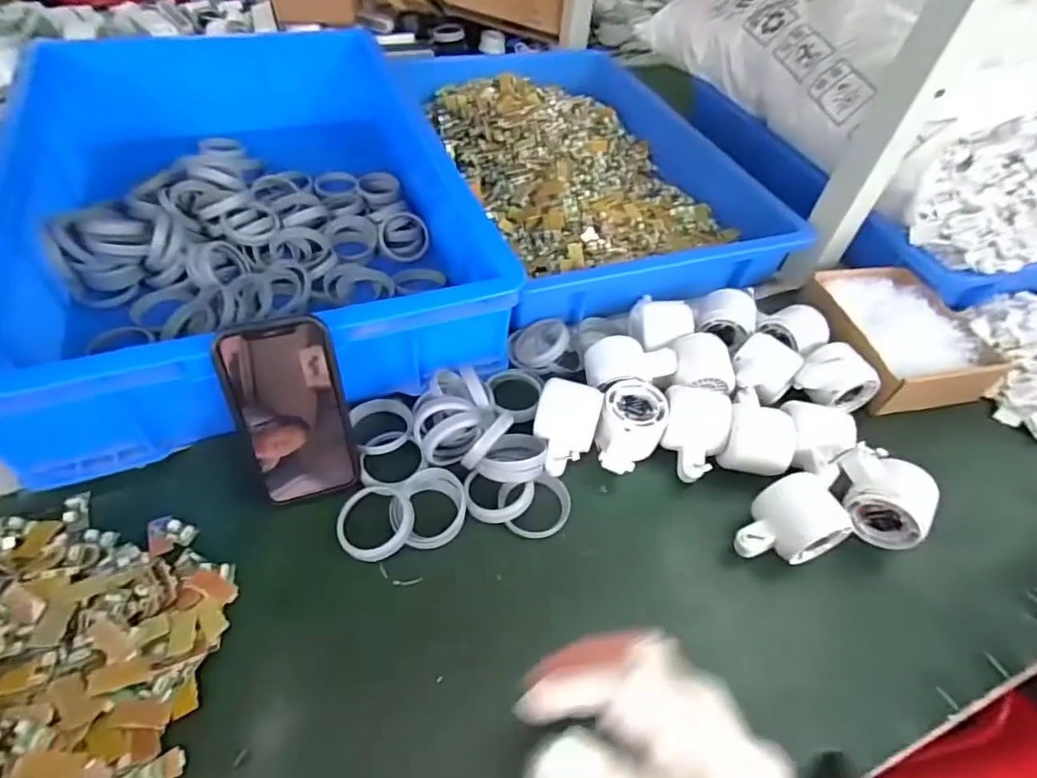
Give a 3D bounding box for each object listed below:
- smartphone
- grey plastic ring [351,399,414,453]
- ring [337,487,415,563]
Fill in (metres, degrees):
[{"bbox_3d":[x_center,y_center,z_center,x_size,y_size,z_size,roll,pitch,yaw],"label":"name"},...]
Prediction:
[{"bbox_3d":[-0.168,0.020,0.412,0.074,0.148,0.007,-13,29,-18],"label":"smartphone"},{"bbox_3d":[-0.118,0.032,0.482,0.050,0.020,0.055,3,50,-4],"label":"grey plastic ring"},{"bbox_3d":[-0.111,0.102,0.427,0.058,0.012,0.062,2,51,-3],"label":"ring"}]

